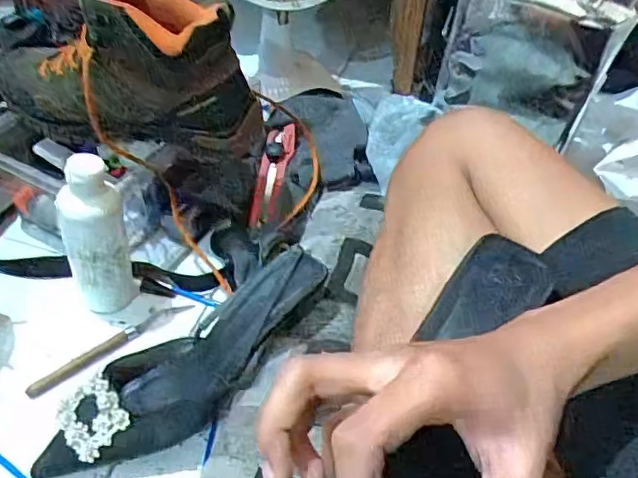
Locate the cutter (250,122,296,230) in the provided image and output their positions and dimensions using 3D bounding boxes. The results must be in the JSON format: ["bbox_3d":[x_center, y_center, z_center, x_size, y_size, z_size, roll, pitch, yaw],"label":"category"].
[{"bbox_3d":[-0.051,-0.075,0.628,0.031,0.029,0.134,11,61,5],"label":"cutter"}]

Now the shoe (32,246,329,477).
[{"bbox_3d":[-0.099,0.102,0.456,0.250,0.047,0.080,-36,57,-17],"label":"shoe"}]

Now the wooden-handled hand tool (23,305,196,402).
[{"bbox_3d":[-0.177,0.090,0.500,0.148,0.013,0.022,-32,56,-32],"label":"wooden-handled hand tool"}]

